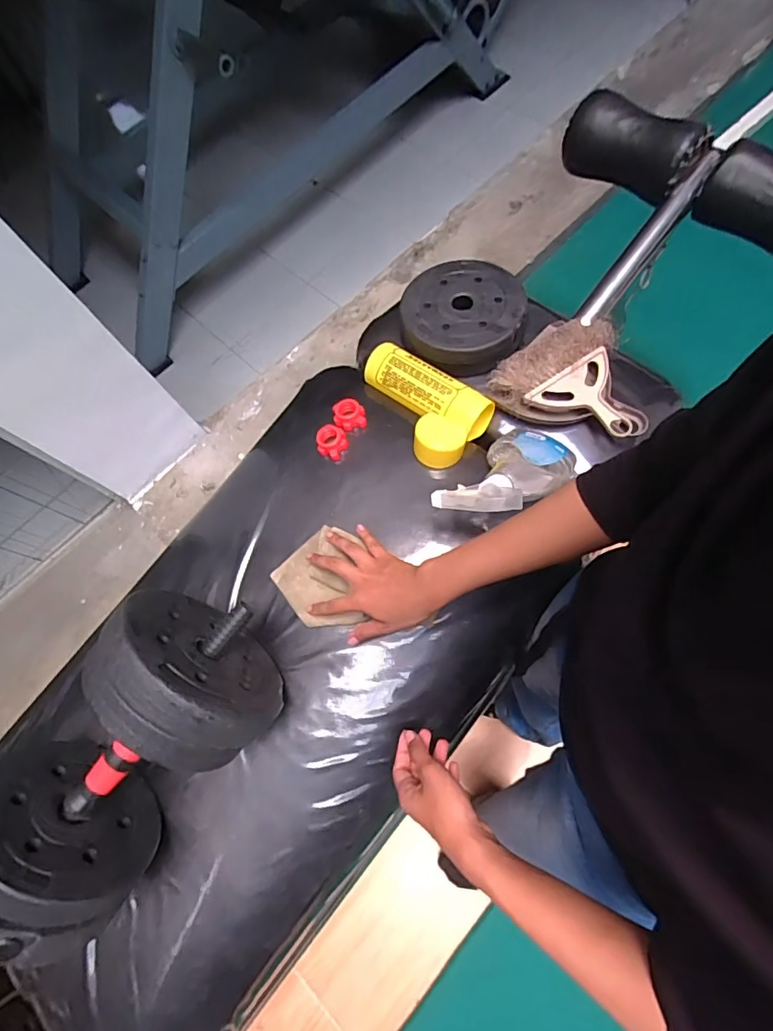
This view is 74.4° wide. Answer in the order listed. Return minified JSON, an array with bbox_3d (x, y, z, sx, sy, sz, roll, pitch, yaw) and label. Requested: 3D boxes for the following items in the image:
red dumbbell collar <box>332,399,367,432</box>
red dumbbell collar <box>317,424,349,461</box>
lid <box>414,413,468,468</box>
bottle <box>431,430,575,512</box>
[{"bbox_3d":[-0.051,-0.136,0.687,0.044,0.021,0.038,-18,69,0],"label":"red dumbbell collar"},{"bbox_3d":[-0.073,-0.098,0.684,0.039,0.026,0.047,-13,88,-4],"label":"red dumbbell collar"},{"bbox_3d":[0.069,-0.098,0.654,0.064,0.030,0.065,10,65,7],"label":"lid"},{"bbox_3d":[0.150,-0.048,0.594,0.097,0.060,0.219,37,40,18],"label":"bottle"}]

